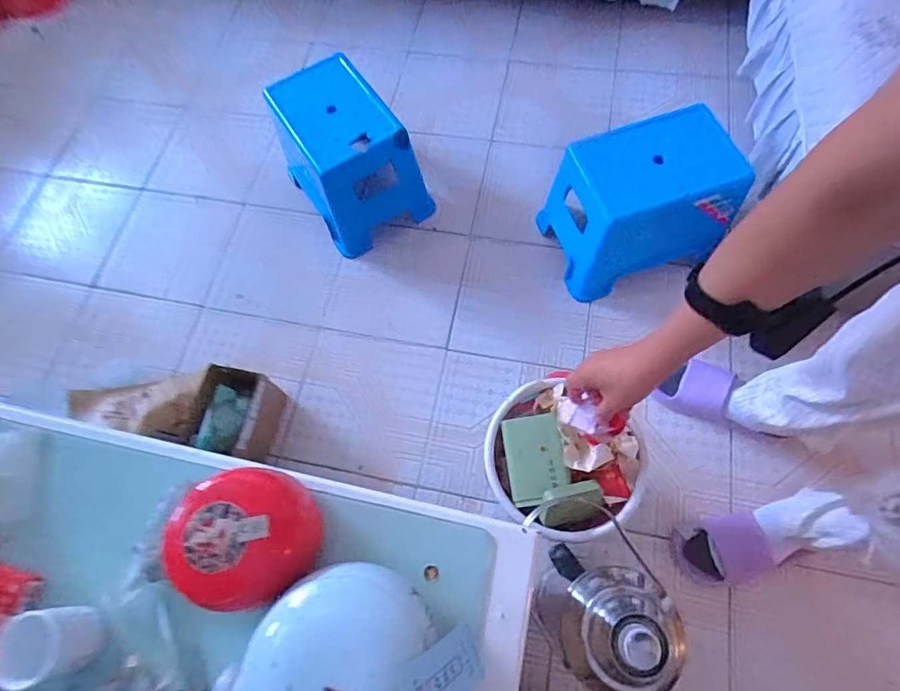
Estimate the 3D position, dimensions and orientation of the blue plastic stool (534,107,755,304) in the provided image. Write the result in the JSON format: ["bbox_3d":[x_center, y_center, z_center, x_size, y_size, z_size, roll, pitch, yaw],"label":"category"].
[{"bbox_3d":[0.390,-0.293,1.014,0.311,0.240,0.241,-18,68,-3],"label":"blue plastic stool"}]

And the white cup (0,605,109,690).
[{"bbox_3d":[-0.392,0.292,0.481,0.060,0.069,0.066,-9,68,0],"label":"white cup"}]

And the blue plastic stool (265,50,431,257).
[{"bbox_3d":[-0.234,-0.426,1.104,0.242,0.268,0.296,-32,70,-9],"label":"blue plastic stool"}]

